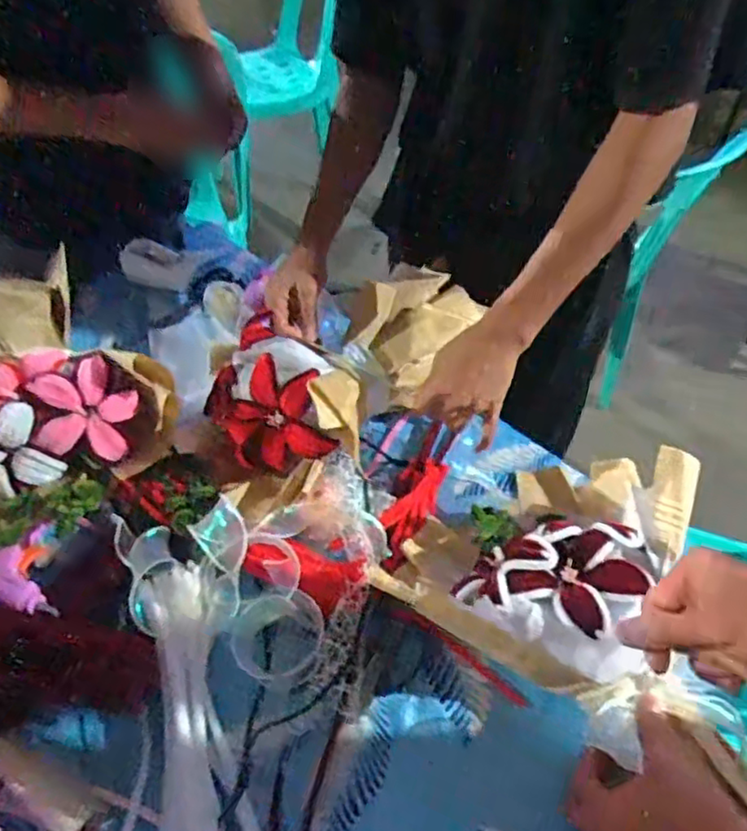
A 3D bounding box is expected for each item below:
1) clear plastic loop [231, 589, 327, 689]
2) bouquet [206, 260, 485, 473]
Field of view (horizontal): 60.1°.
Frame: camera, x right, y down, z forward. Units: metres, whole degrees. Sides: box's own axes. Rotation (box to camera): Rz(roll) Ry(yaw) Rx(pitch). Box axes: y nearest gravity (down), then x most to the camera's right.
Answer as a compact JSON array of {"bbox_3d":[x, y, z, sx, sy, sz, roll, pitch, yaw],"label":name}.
[{"bbox_3d":[-0.087,0.207,0.609,0.083,0.015,0.086,0,72,-1],"label":"clear plastic loop"},{"bbox_3d":[-0.024,-0.099,0.731,0.178,0.121,0.354,31,59,20],"label":"bouquet"}]

